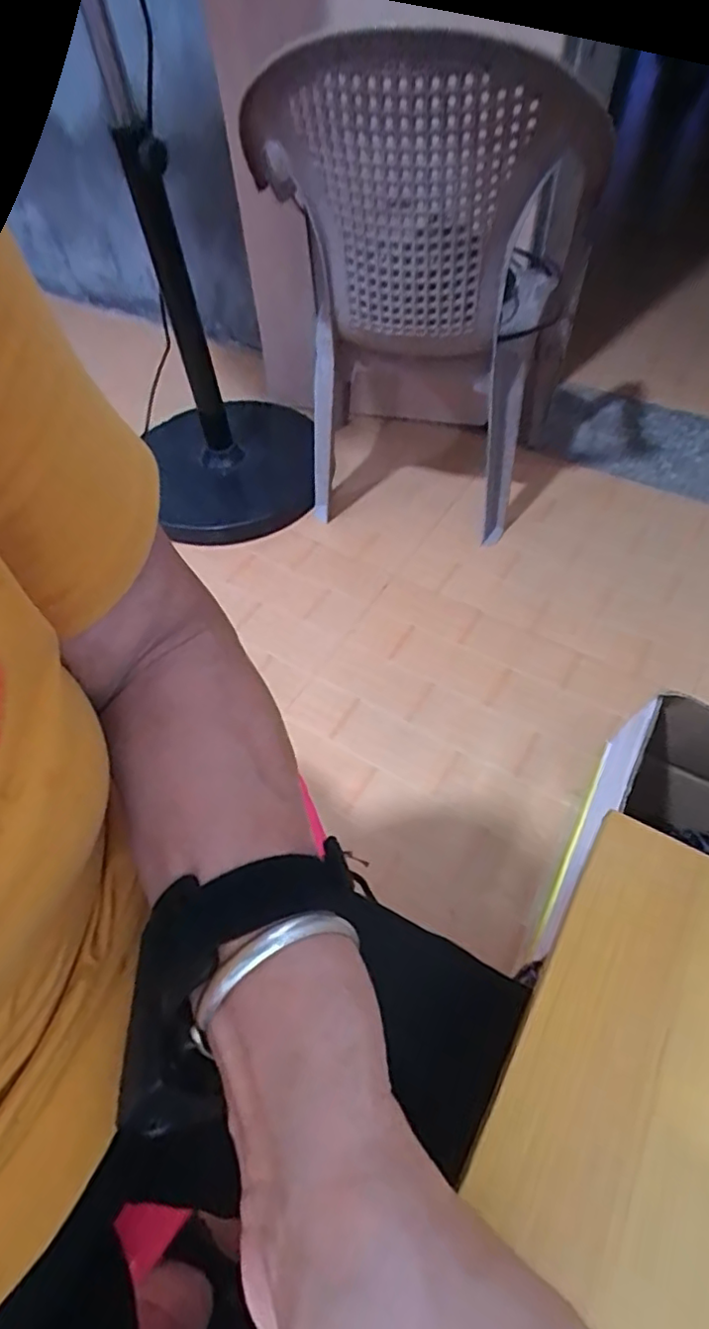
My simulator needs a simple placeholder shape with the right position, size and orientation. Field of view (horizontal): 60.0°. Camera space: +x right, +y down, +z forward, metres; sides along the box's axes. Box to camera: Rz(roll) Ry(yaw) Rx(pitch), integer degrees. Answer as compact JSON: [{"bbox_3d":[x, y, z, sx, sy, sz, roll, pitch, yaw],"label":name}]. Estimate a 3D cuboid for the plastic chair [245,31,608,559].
[{"bbox_3d":[0.117,-0.546,0.981,0.427,0.657,0.519,16,57,15],"label":"plastic chair"}]

